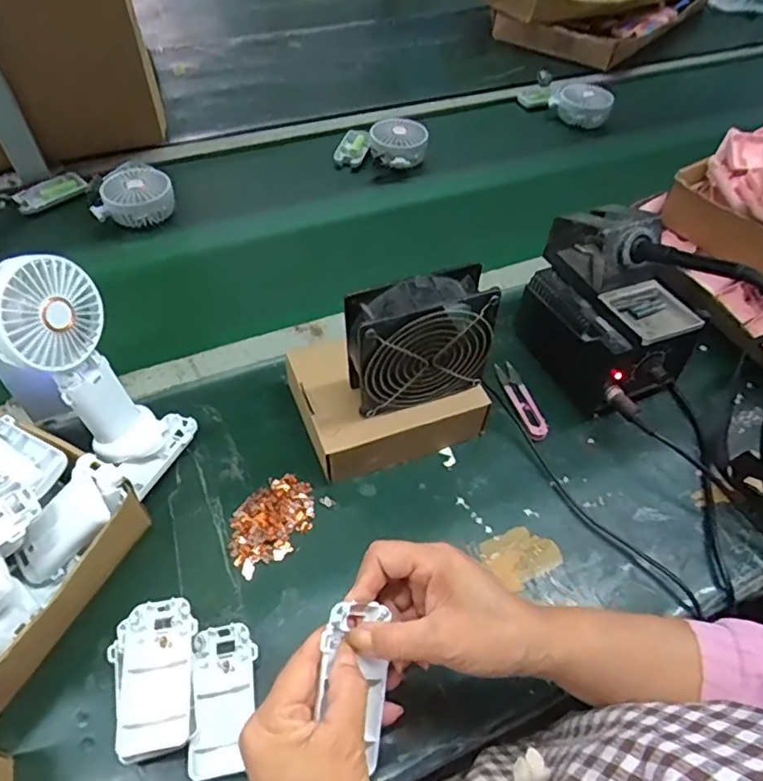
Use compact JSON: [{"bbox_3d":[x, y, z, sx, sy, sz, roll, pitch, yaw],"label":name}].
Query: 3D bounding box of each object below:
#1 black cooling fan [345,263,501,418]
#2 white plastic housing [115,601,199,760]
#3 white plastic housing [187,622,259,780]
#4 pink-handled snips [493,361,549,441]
[{"bbox_3d":[0.034,-0.042,0.491,0.121,0.116,0.043,-14,54,-14],"label":"black cooling fan"},{"bbox_3d":[-0.155,0.197,0.395,0.055,0.012,0.098,-15,54,-14],"label":"white plastic housing"},{"bbox_3d":[-0.114,0.222,0.410,0.046,0.017,0.096,-6,52,-8],"label":"white plastic housing"},{"bbox_3d":[0.148,0.008,0.596,0.024,0.009,0.104,-9,53,-10],"label":"pink-handled snips"}]

